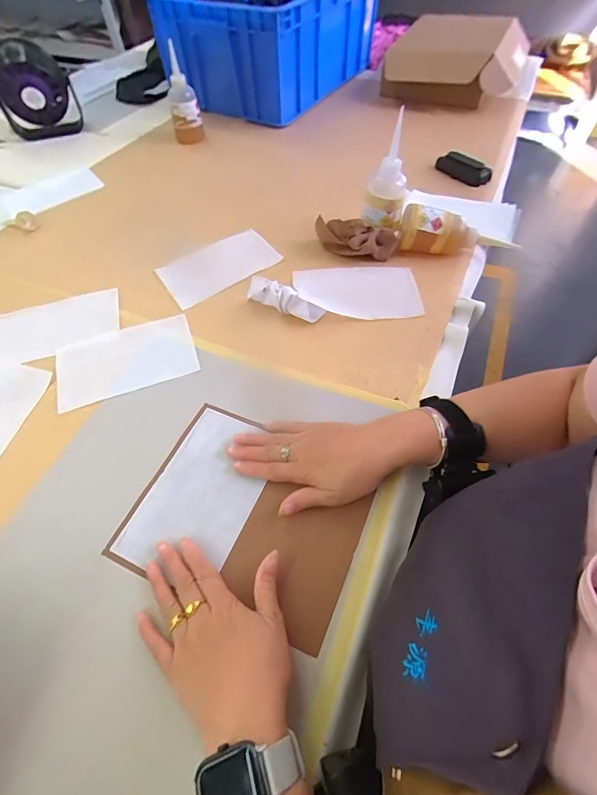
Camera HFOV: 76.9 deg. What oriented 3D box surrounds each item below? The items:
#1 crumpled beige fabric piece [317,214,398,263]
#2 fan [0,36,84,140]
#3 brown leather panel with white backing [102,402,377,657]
[{"bbox_3d":[0.089,-0.251,0.592,0.126,0.041,0.064,20,59,14],"label":"crumpled beige fabric piece"},{"bbox_3d":[-0.558,-0.642,0.800,0.152,0.153,0.082,-26,60,-15],"label":"fan"},{"bbox_3d":[-0.051,0.111,0.385,0.225,0.008,0.177,18,60,18],"label":"brown leather panel with white backing"}]

